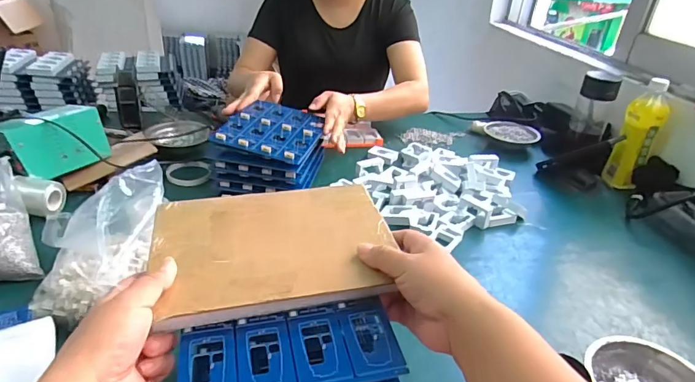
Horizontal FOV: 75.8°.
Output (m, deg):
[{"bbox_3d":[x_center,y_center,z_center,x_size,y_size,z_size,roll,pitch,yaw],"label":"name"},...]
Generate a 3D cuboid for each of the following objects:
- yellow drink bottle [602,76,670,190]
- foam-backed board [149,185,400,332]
[{"bbox_3d":[0.581,-0.111,0.893,0.070,0.210,0.062,24,36,29],"label":"yellow drink bottle"},{"bbox_3d":[-0.063,0.050,0.405,0.205,0.021,0.146,-5,32,-17],"label":"foam-backed board"}]

